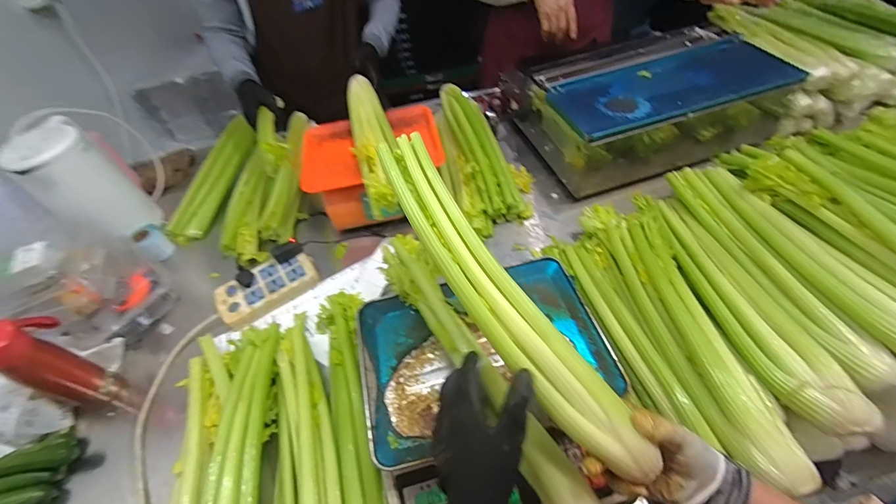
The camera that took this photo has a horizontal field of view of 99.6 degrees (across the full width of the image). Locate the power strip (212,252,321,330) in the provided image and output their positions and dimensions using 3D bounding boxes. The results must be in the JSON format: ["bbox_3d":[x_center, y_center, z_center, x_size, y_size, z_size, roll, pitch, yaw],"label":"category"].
[{"bbox_3d":[-0.352,0.063,0.738,0.183,0.032,0.110,-34,55,-19],"label":"power strip"}]

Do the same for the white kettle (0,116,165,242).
[{"bbox_3d":[-0.733,-0.128,0.775,0.166,0.226,0.141,30,60,26],"label":"white kettle"}]

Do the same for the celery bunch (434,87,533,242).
[{"bbox_3d":[0.067,-0.233,0.885,0.191,0.101,0.425,-18,52,-8],"label":"celery bunch"}]

